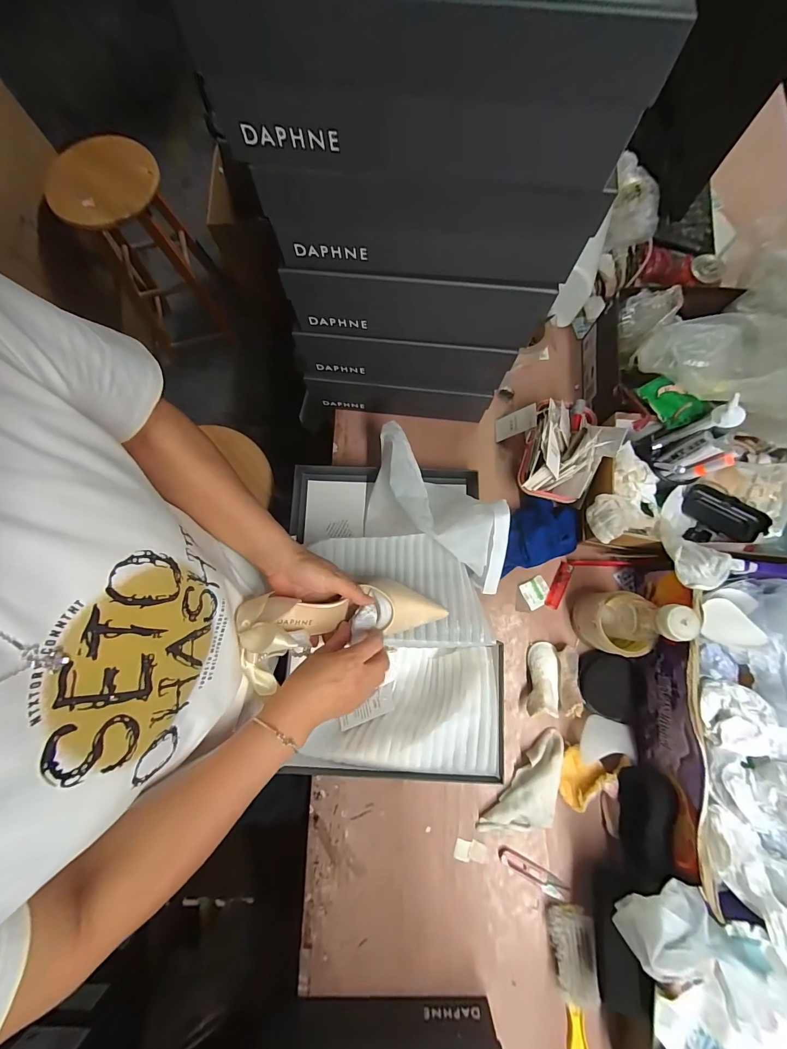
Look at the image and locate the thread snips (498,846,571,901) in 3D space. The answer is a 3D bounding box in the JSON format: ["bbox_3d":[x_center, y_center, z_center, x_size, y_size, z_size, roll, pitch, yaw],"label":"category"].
[{"bbox_3d":[0.200,0.498,0.544,0.103,0.010,0.023,29,81,7],"label":"thread snips"}]

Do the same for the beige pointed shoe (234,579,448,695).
[{"bbox_3d":[-0.051,0.118,0.439,0.245,0.107,0.095,-2,77,-31],"label":"beige pointed shoe"}]

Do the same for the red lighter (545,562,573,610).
[{"bbox_3d":[0.272,0.100,0.621,0.023,0.008,0.077,25,80,6],"label":"red lighter"}]

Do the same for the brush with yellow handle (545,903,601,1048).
[{"bbox_3d":[0.249,0.646,0.498,0.057,0.037,0.239,-5,79,0],"label":"brush with yellow handle"}]

